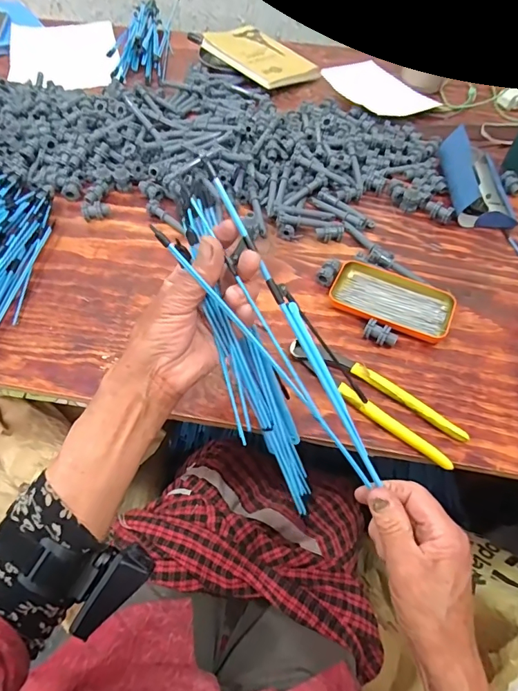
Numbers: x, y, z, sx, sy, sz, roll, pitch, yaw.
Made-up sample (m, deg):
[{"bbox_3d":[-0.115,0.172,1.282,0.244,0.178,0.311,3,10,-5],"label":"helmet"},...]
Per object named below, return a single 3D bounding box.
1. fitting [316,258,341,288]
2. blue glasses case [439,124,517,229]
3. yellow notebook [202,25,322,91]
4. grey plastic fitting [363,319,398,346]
[{"bbox_3d":[0.090,-0.093,0.558,0.022,0.022,0.033,24,59,15],"label":"fitting"},{"bbox_3d":[0.334,-0.254,0.652,0.093,0.057,0.167,3,56,1],"label":"blue glasses case"},{"bbox_3d":[0.001,-0.579,0.864,0.140,0.019,0.223,-34,65,-24],"label":"yellow notebook"},{"bbox_3d":[0.142,-0.011,0.505,0.038,0.024,0.023,18,58,11],"label":"grey plastic fitting"}]

